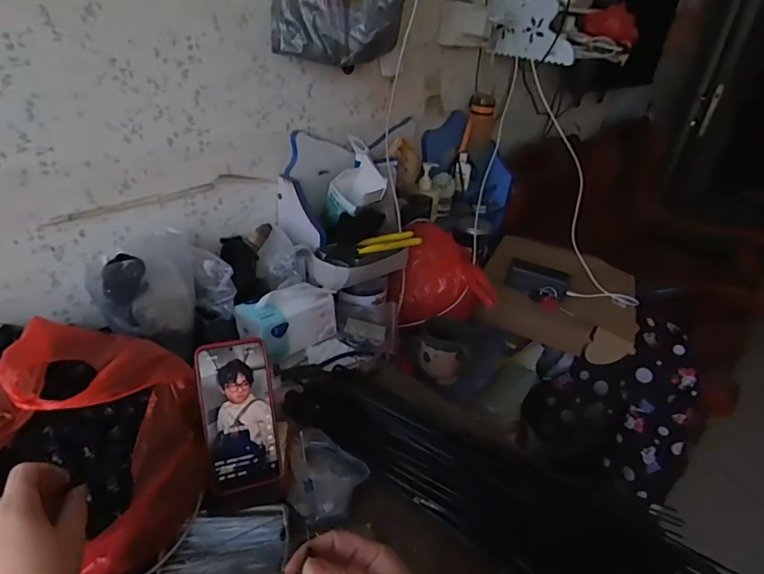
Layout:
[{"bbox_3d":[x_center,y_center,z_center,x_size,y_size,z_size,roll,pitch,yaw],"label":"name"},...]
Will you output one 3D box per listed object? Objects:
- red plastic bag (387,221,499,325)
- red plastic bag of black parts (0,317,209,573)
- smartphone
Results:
[{"bbox_3d":[0.108,-0.025,0.962,0.194,0.151,0.171,-3,30,-10],"label":"red plastic bag"},{"bbox_3d":[-0.312,0.171,0.478,0.197,0.177,0.246,10,30,15],"label":"red plastic bag of black parts"},{"bbox_3d":[-0.161,0.143,0.535,0.078,0.162,0.009,-9,-1,-19],"label":"smartphone"}]

